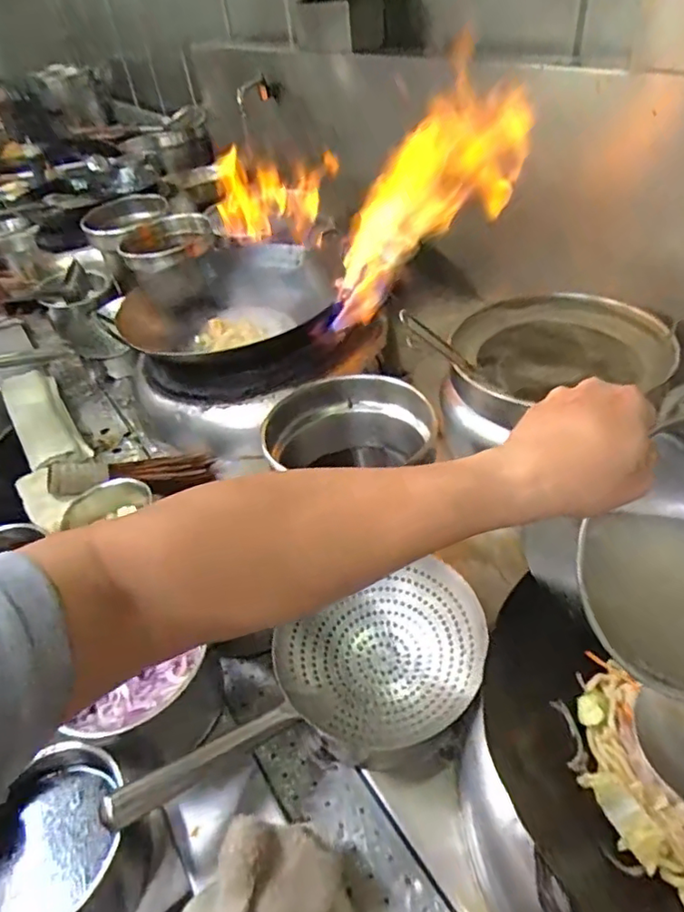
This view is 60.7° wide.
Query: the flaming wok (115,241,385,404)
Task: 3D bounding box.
[{"bbox_3d":[-0.183,-0.254,1.065,0.382,0.118,0.383,-24,43,-19],"label":"flaming wok"}]

